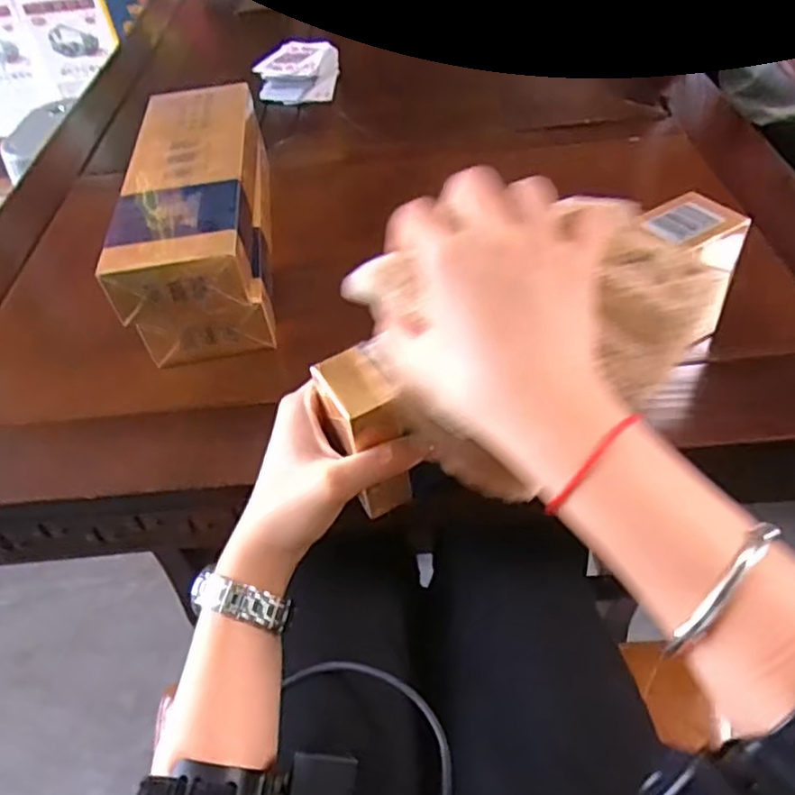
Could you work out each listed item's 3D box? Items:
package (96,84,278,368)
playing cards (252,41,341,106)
[{"bbox_3d":[-0.155,-0.146,0.520,0.091,0.091,0.254,-10,47,-2],"label":"package"},{"bbox_3d":[-0.114,-0.383,0.770,0.080,0.043,0.087,3,48,10],"label":"playing cards"}]

